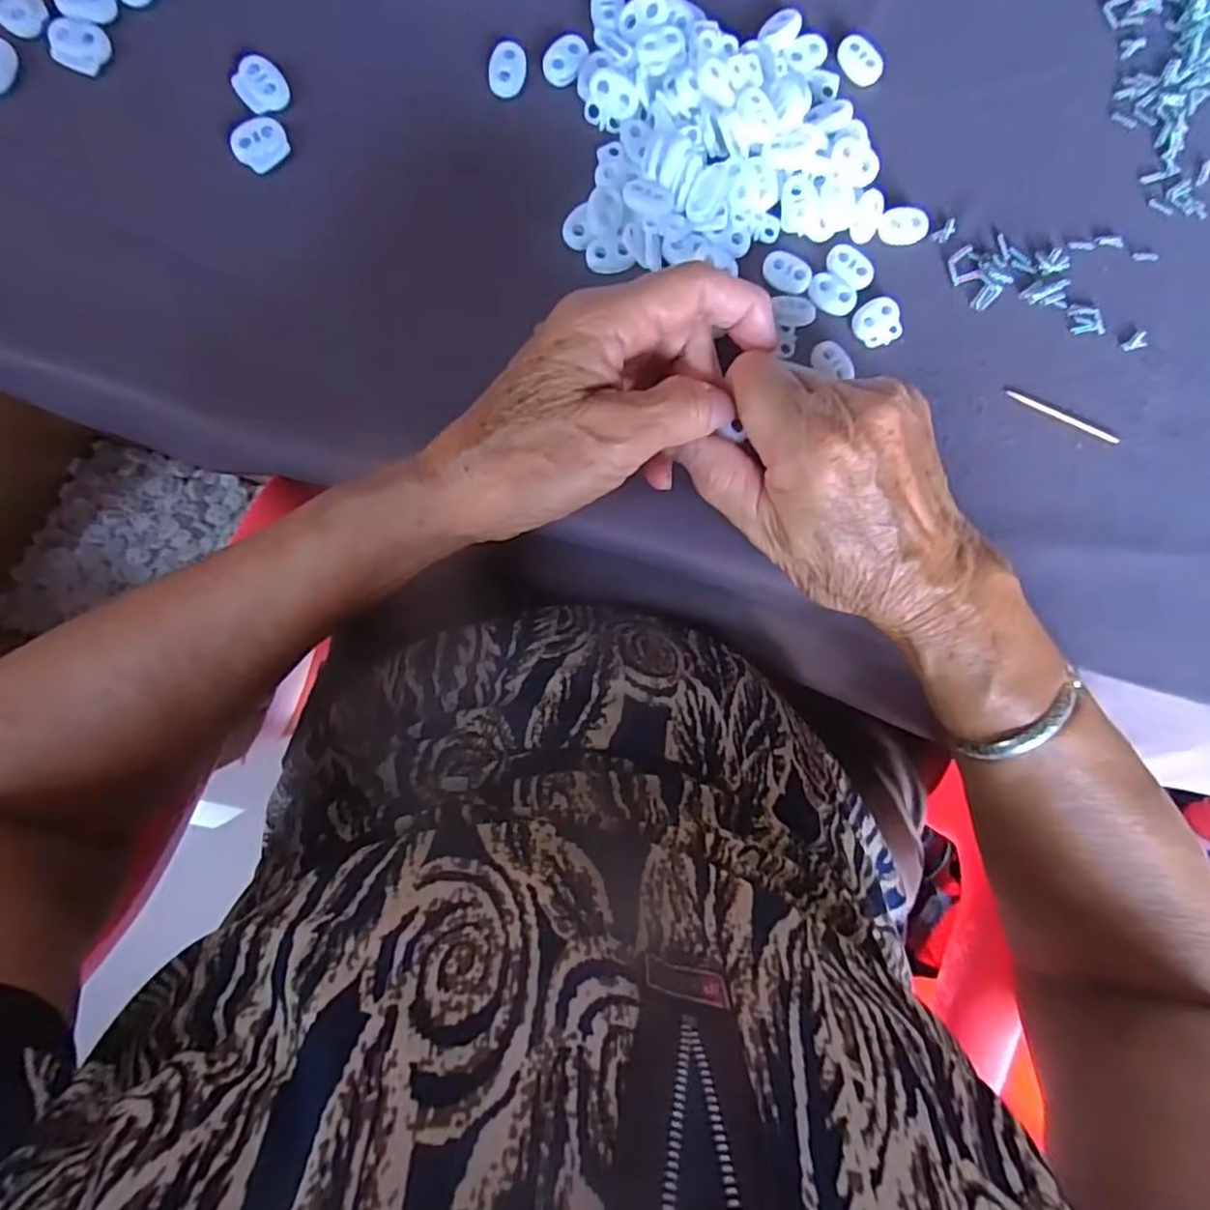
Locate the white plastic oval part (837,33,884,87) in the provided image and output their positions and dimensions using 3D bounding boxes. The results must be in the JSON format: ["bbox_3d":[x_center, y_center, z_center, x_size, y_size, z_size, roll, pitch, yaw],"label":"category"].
[{"bbox_3d":[0.117,-0.251,0.300,0.023,0.008,0.012,37,86,-3],"label":"white plastic oval part"}]

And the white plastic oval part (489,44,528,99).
[{"bbox_3d":[-0.043,-0.234,0.286,0.014,0.006,0.020,21,87,-4],"label":"white plastic oval part"}]

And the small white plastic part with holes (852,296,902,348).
[{"bbox_3d":[0.125,-0.129,0.297,0.022,0.004,0.021,0,89,-5],"label":"small white plastic part with holes"}]

